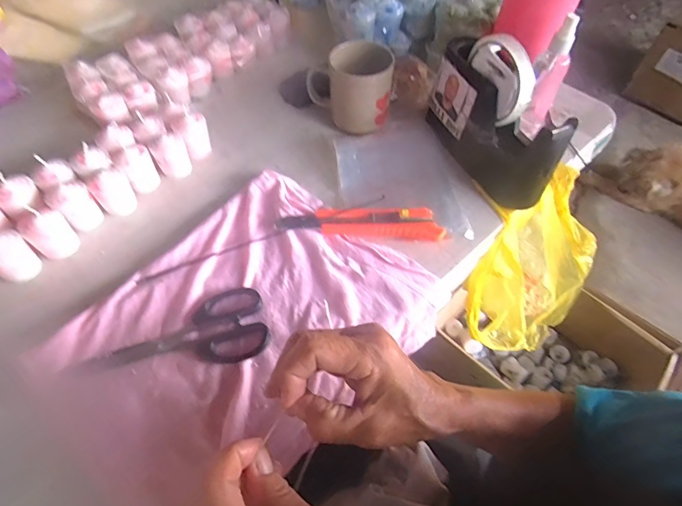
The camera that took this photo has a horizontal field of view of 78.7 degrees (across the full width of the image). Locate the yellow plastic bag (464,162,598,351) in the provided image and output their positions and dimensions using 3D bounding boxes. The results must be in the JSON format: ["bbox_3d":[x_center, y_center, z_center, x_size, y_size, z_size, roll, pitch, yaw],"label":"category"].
[{"bbox_3d":[0.210,0.018,0.487,0.149,0.173,0.138,-5,55,-5],"label":"yellow plastic bag"}]

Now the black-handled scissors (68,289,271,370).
[{"bbox_3d":[-0.143,0.076,0.360,0.154,0.010,0.063,-16,57,-12],"label":"black-handled scissors"}]

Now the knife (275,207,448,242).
[{"bbox_3d":[0.022,-0.035,0.436,0.168,0.017,0.037,4,55,2],"label":"knife"}]

